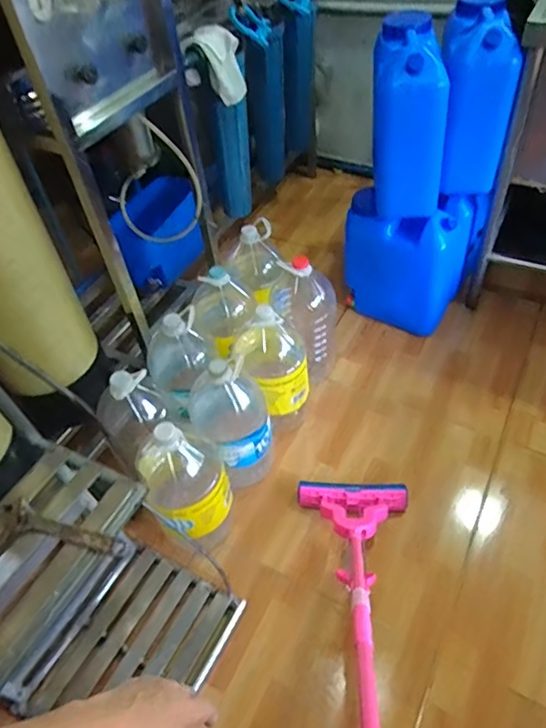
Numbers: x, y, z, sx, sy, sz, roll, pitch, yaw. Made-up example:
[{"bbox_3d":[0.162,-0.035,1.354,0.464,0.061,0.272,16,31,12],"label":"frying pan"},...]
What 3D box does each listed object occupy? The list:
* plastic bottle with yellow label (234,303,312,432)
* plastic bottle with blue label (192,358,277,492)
[{"bbox_3d":[0.013,0.016,1.443,0.184,0.439,0.194,-24,51,-13],"label":"plastic bottle with yellow label"},{"bbox_3d":[-0.093,0.146,1.330,0.187,0.410,0.177,-4,49,4],"label":"plastic bottle with blue label"}]

